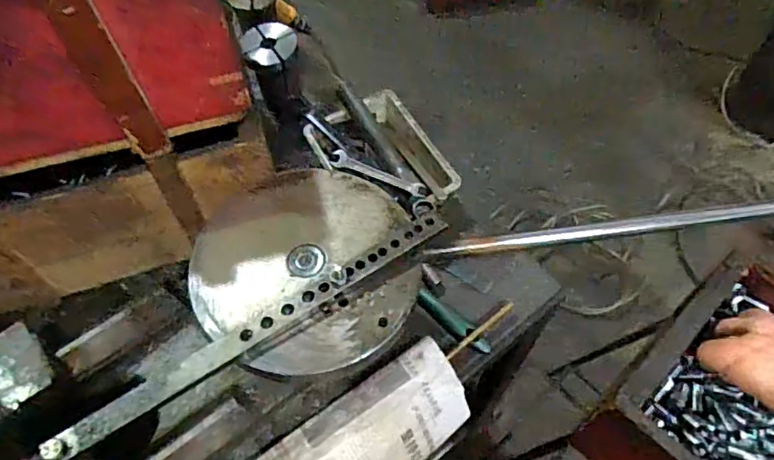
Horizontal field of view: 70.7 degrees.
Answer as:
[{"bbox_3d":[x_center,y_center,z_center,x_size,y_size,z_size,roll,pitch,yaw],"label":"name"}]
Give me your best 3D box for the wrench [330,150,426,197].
[{"bbox_3d":[-0.011,-0.063,0.621,0.118,0.006,0.026,25,62,16],"label":"wrench"}]

